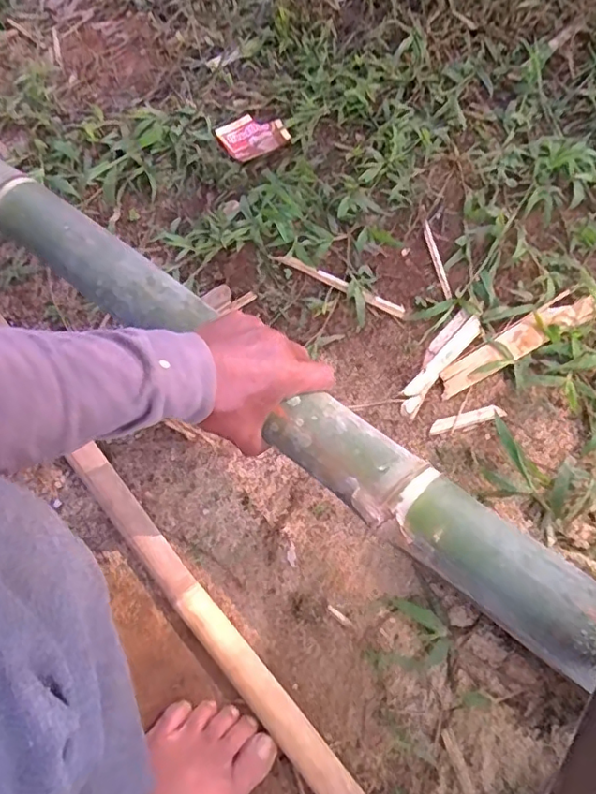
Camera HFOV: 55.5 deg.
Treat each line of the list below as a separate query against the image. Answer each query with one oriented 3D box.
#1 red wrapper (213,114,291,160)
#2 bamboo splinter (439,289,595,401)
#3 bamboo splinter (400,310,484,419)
[{"bbox_3d":[-0.062,-0.359,0.775,0.086,0.008,0.074,-29,69,-9],"label":"red wrapper"},{"bbox_3d":[0.249,-0.061,0.647,0.200,0.008,0.041,-32,71,-4],"label":"bamboo splinter"},{"bbox_3d":[0.162,-0.040,0.653,0.035,0.006,0.147,35,73,15],"label":"bamboo splinter"}]

